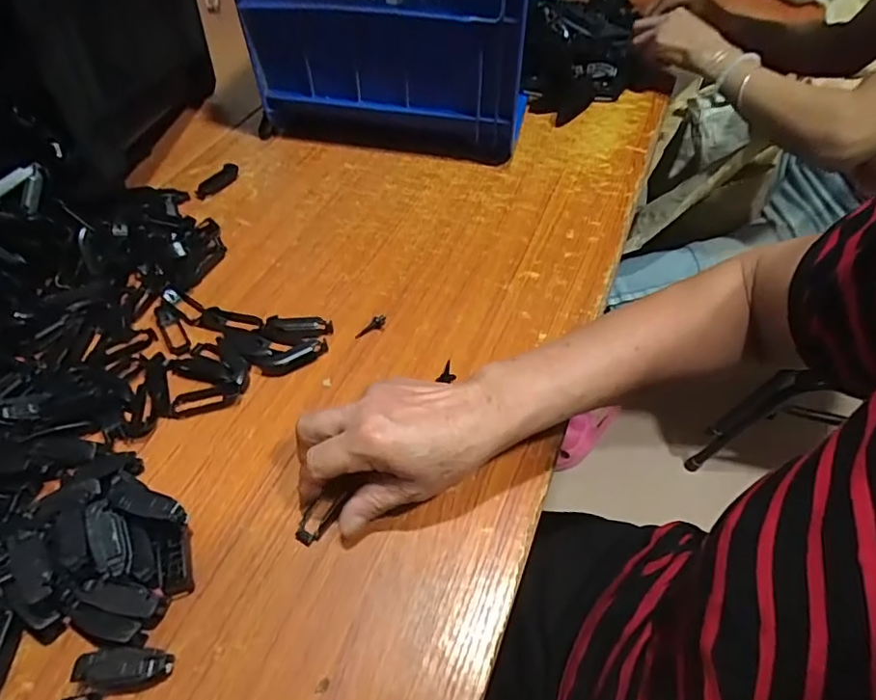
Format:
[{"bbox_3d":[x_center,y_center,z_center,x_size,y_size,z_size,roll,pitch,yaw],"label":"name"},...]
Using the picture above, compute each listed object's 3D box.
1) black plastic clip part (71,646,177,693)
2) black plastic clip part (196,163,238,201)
[{"bbox_3d":[-0.178,0.181,0.305,0.050,0.016,0.020,-3,51,-2],"label":"black plastic clip part"},{"bbox_3d":[-0.248,-0.191,0.607,0.014,0.013,0.057,25,55,18],"label":"black plastic clip part"}]

